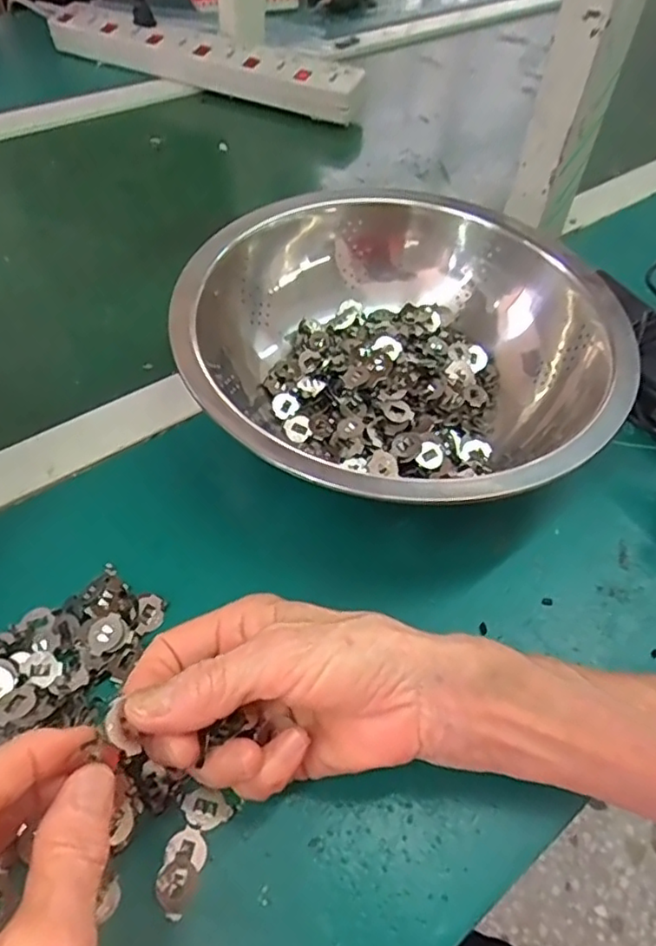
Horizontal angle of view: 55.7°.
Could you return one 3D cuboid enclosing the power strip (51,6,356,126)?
[{"bbox_3d":[-0.142,-0.464,0.701,0.392,0.042,0.054,22,54,13],"label":"power strip"}]

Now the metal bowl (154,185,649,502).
[{"bbox_3d":[0.044,-0.067,0.386,0.258,0.078,0.243,-17,55,-16],"label":"metal bowl"}]

